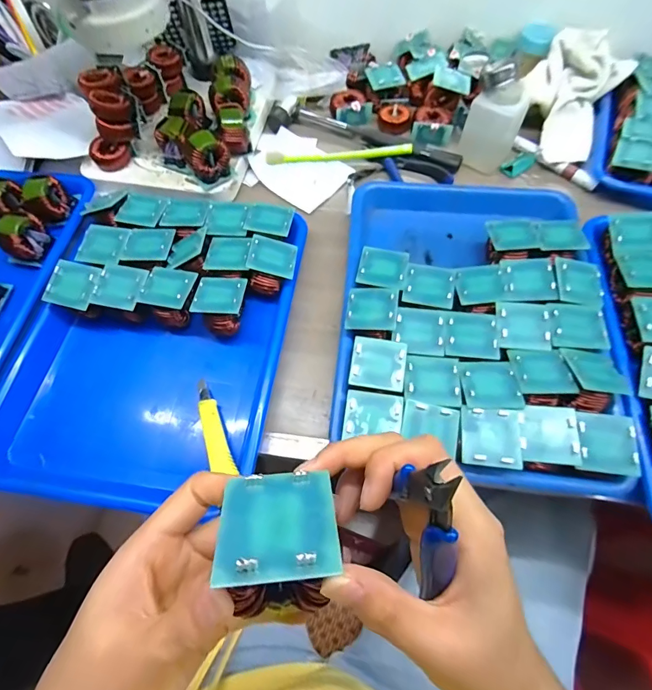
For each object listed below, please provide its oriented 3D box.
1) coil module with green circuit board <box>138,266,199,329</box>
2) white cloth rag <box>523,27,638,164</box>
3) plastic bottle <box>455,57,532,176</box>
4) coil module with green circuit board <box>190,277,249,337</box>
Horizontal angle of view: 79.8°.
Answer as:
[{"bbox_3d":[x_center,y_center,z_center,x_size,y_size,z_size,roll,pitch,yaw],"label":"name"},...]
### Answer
[{"bbox_3d":[-0.154,-0.048,0.395,0.046,0.043,0.047,10,65,7],"label":"coil module with green circuit board"},{"bbox_3d":[0.310,-0.319,0.492,0.105,0.067,0.166,29,69,15],"label":"white cloth rag"},{"bbox_3d":[0.199,-0.265,0.463,0.062,0.106,0.044,22,67,12],"label":"plastic bottle"},{"bbox_3d":[-0.102,-0.038,0.392,0.045,0.047,0.047,6,63,5],"label":"coil module with green circuit board"}]

